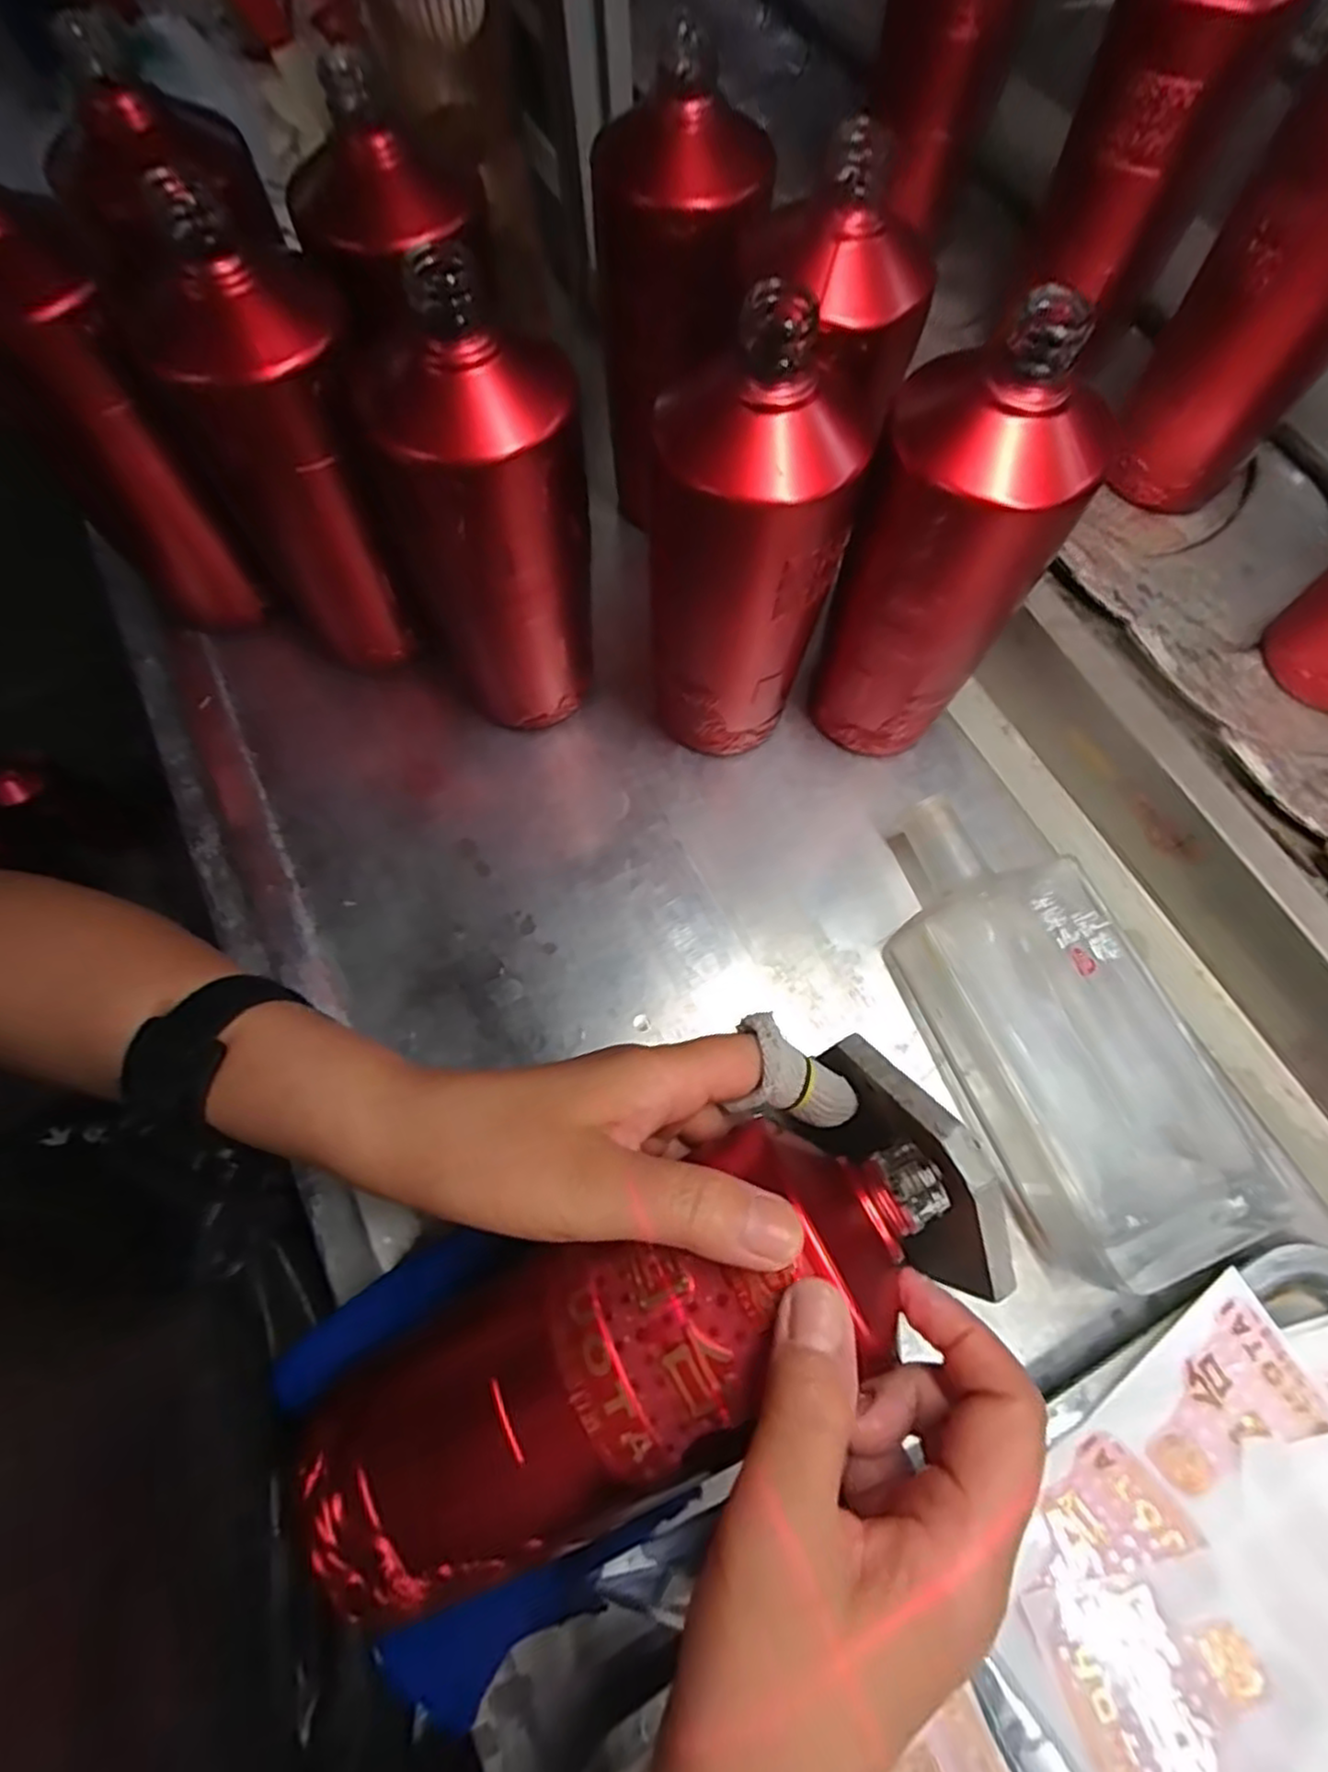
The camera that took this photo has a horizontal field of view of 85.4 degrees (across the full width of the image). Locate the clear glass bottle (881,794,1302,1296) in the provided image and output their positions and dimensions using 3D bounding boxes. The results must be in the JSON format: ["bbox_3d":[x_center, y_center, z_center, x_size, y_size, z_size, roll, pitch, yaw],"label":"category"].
[{"bbox_3d":[0.173,0.063,0.336,0.101,0.048,0.226,-22,71,-9],"label":"clear glass bottle"}]

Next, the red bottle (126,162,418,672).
[{"bbox_3d":[-0.167,-0.187,0.340,0.070,0.209,0.085,-35,73,-13],"label":"red bottle"}]

